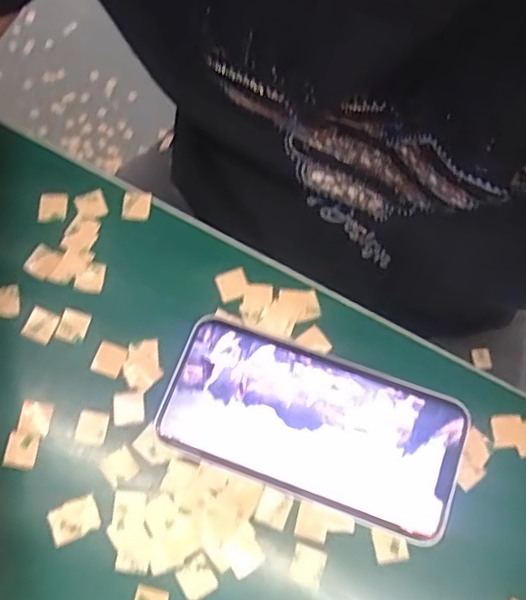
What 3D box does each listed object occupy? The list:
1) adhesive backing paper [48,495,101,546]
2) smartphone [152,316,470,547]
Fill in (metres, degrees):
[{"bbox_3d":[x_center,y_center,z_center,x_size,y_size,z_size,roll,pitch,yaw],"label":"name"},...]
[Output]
[{"bbox_3d":[-0.090,0.105,0.297,0.023,0.004,0.017,-25,75,-9],"label":"adhesive backing paper"},{"bbox_3d":[0.024,0.061,0.309,0.144,0.010,0.070,20,73,5],"label":"smartphone"}]

